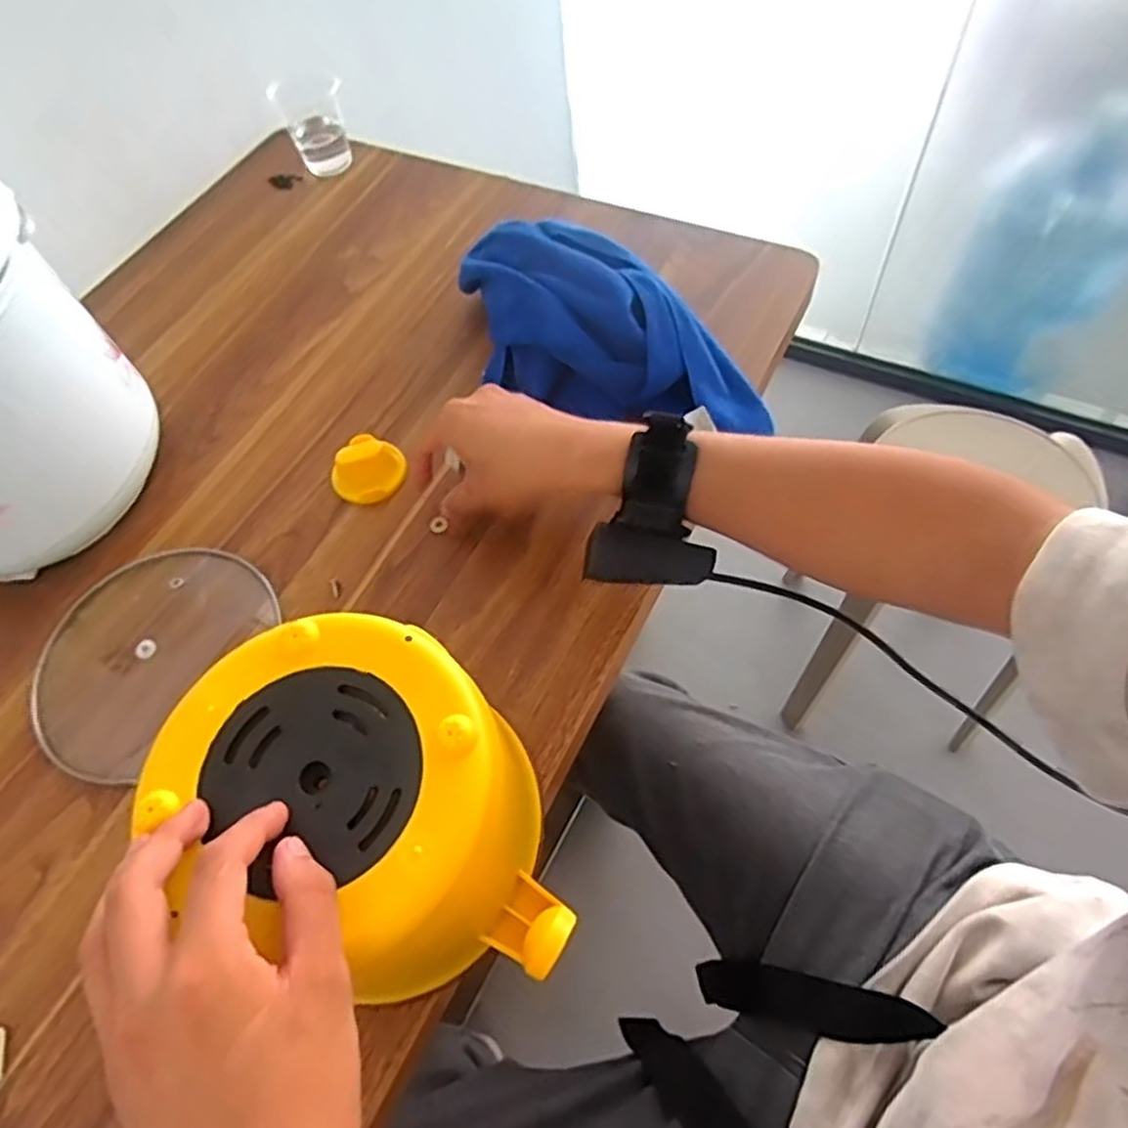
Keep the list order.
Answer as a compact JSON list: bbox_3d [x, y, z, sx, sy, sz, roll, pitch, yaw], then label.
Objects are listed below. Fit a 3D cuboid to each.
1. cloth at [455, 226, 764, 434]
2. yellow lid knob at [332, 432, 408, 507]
[{"bbox_3d":[0.032,-0.158,0.527,0.263,0.092,0.090,28,66,4],"label":"cloth"},{"bbox_3d":[-0.140,-0.070,0.528,0.046,0.025,0.052,21,64,17],"label":"yellow lid knob"}]

